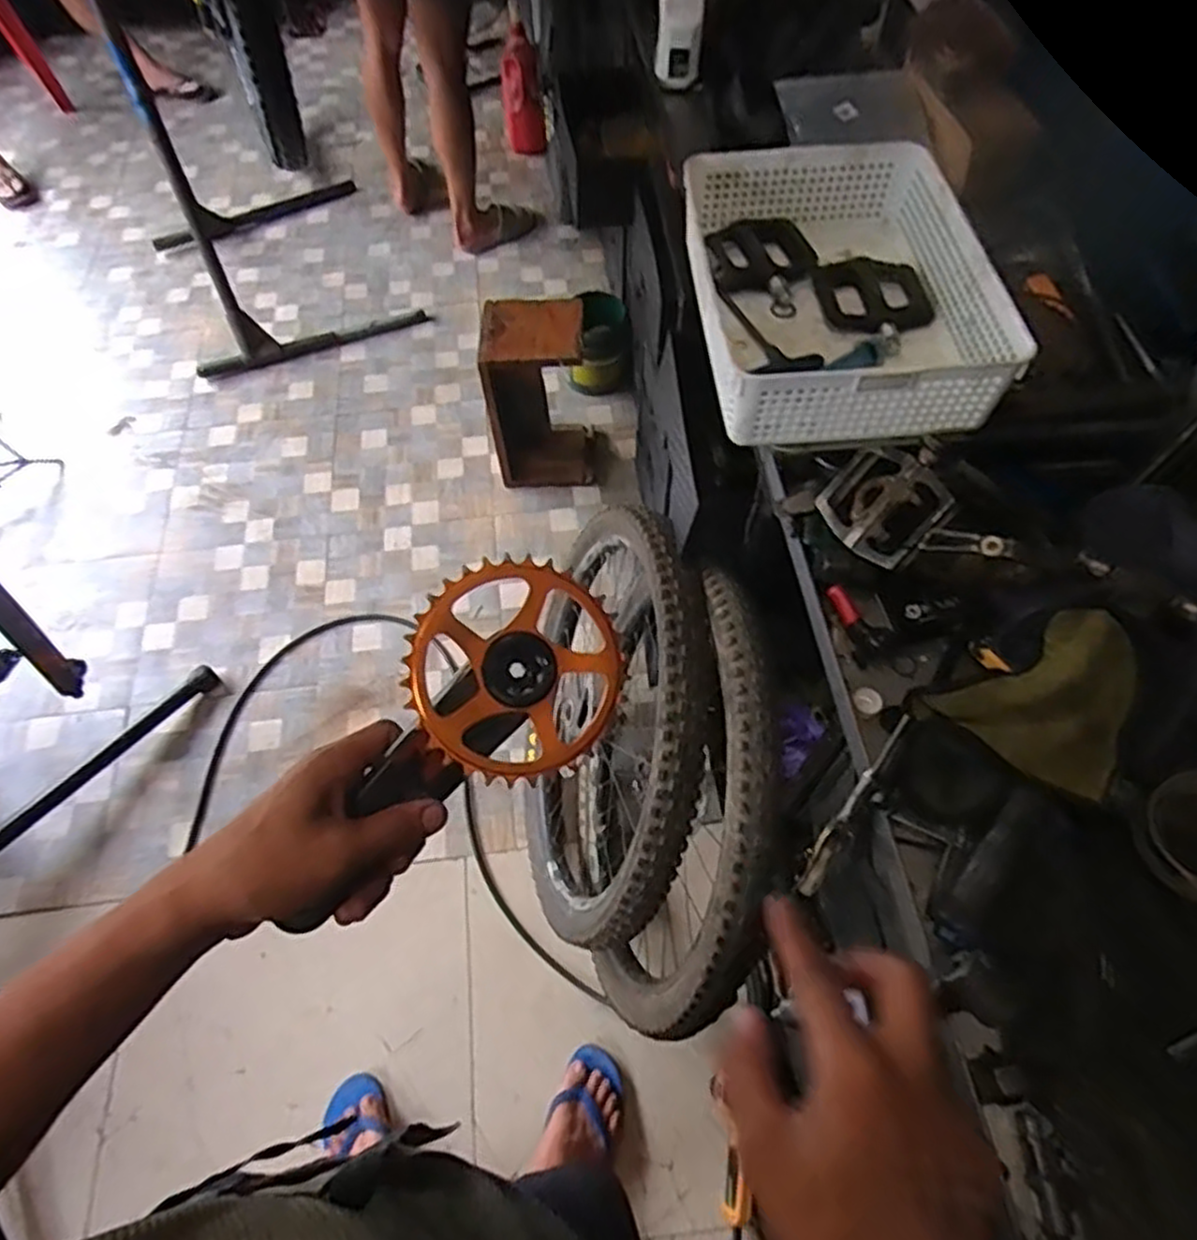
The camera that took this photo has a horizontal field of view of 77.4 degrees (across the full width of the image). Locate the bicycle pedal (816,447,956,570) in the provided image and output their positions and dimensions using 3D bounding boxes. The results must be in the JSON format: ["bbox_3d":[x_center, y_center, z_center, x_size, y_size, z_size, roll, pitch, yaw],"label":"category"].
[{"bbox_3d":[0.256,-0.104,0.664,0.100,0.028,0.097,48,114,33],"label":"bicycle pedal"}]

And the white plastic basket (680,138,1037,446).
[{"bbox_3d":[0.217,-0.316,0.696,0.242,0.073,0.324,-4,60,0],"label":"white plastic basket"}]

